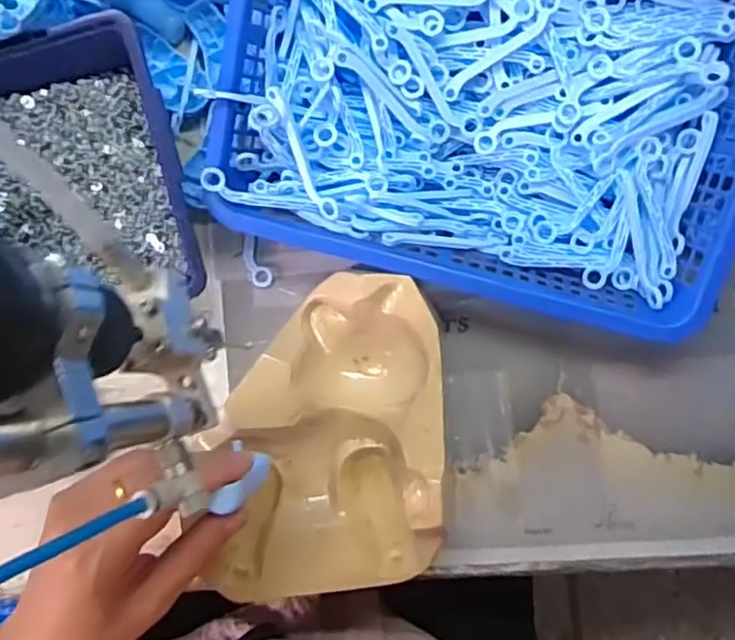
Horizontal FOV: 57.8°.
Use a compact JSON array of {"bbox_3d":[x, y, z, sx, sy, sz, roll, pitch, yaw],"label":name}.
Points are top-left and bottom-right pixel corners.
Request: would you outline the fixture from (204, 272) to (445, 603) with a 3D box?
[{"bbox_3d":[-0.024,0.071,0.407,0.139,0.050,0.190,-2,90,5],"label":"fixture"}]

